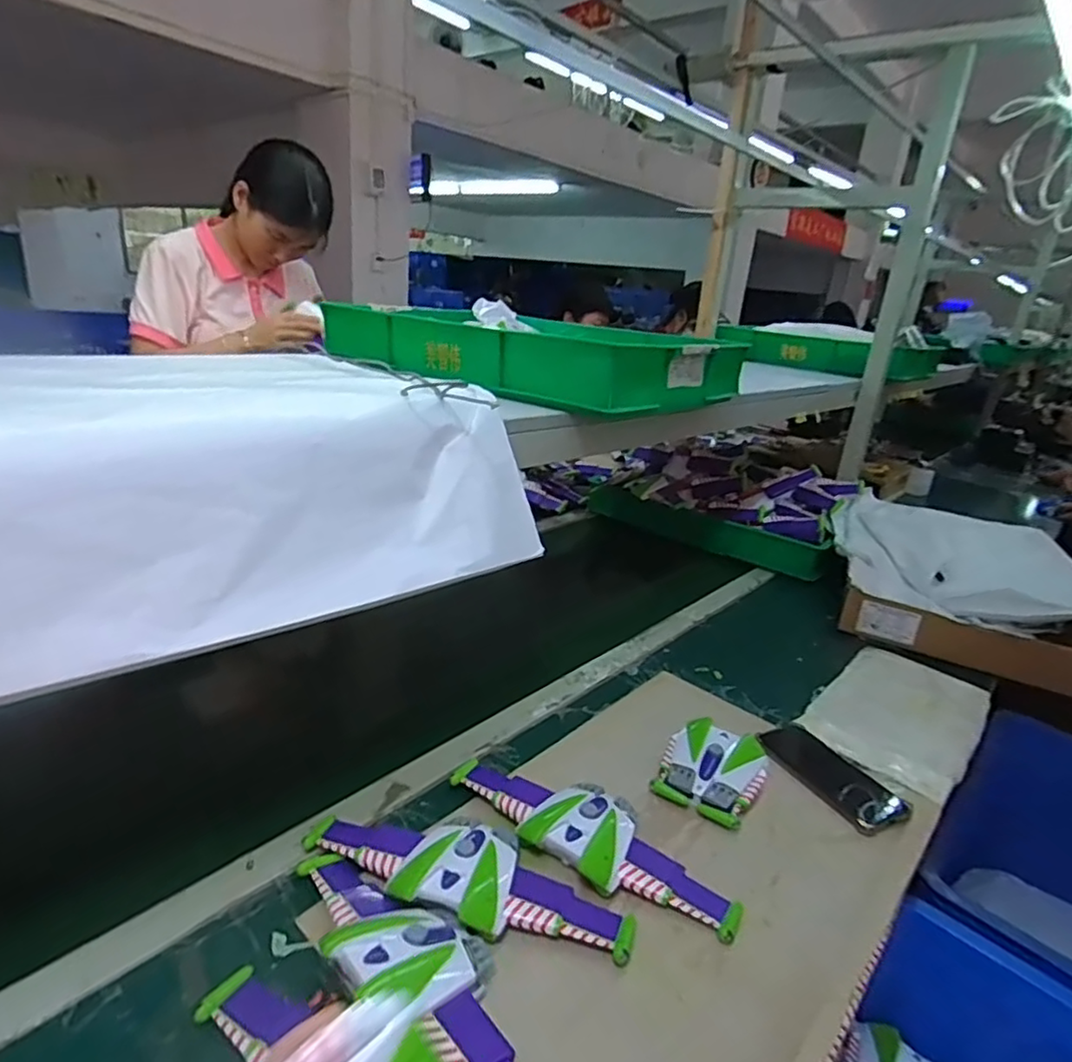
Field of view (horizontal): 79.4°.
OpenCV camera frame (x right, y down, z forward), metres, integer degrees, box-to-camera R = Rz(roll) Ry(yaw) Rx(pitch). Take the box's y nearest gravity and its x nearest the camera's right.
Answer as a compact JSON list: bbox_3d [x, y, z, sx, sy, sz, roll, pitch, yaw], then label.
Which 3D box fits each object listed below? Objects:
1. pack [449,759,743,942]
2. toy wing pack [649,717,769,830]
[{"bbox_3d":[0.049,0.283,0.613,0.294,0.043,0.100,19,24,29],"label":"pack"},{"bbox_3d":[0.197,0.255,0.715,0.104,0.038,0.136,16,23,24],"label":"toy wing pack"}]

